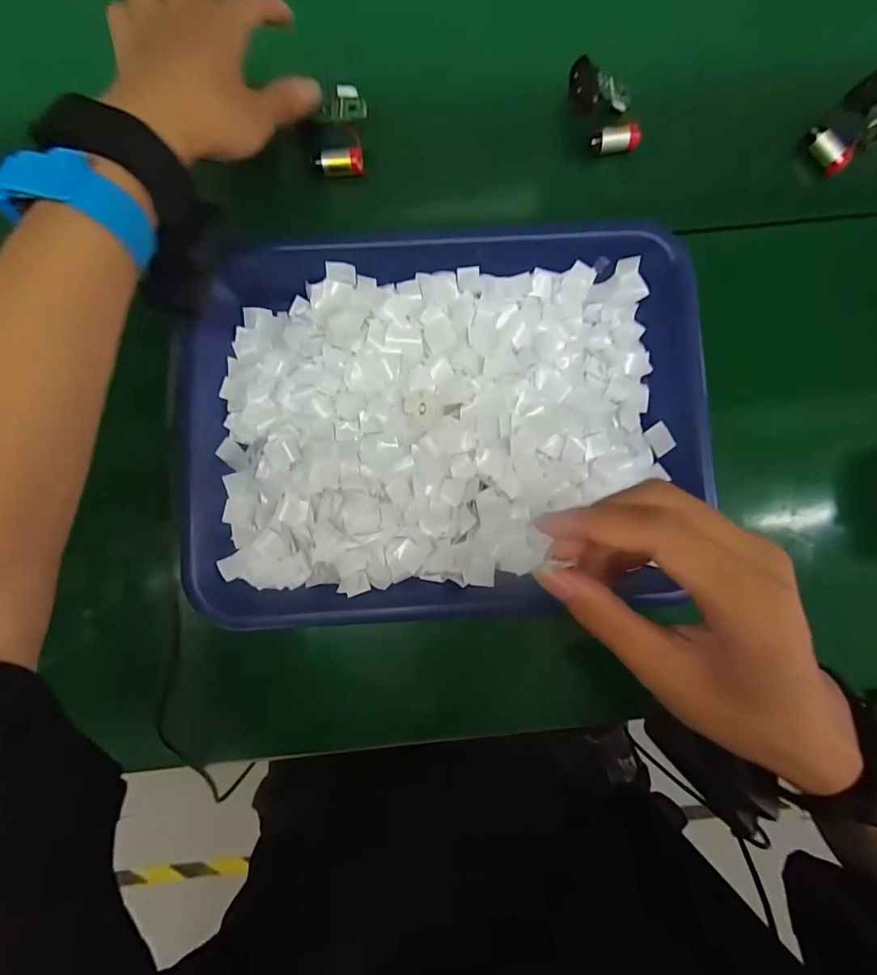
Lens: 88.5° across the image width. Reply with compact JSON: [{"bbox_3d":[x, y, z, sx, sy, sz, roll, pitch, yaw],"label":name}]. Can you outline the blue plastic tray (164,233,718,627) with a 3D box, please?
[{"bbox_3d":[0.004,-0.043,0.299,0.330,0.032,0.249,-2,84,-2],"label":"blue plastic tray"}]

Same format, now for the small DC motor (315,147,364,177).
[{"bbox_3d":[-0.070,-0.235,0.326,0.033,0.013,0.014,-1,84,-2],"label":"small DC motor"}]

